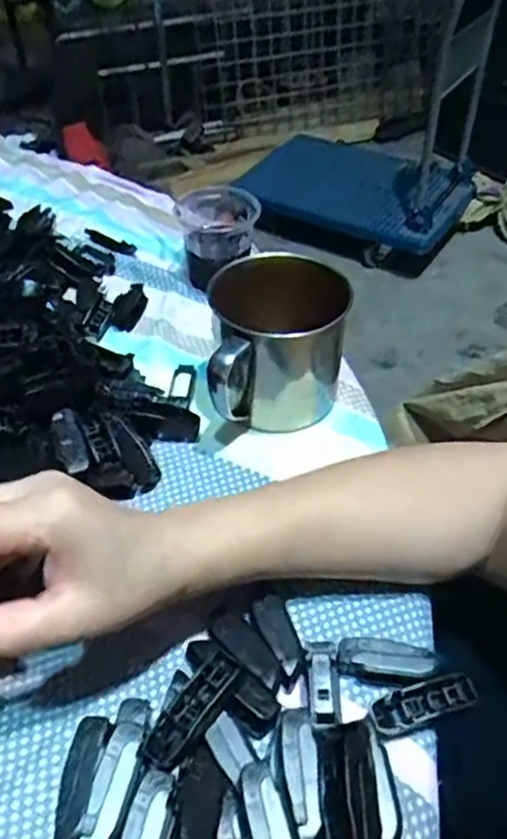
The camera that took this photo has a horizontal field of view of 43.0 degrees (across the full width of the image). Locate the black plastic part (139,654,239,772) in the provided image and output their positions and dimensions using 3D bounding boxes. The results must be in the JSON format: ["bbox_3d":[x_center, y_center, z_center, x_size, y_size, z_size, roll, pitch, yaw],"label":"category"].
[{"bbox_3d":[-0.029,0.134,0.298,0.017,0.009,0.057,26,53,22],"label":"black plastic part"}]

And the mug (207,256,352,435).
[{"bbox_3d":[0.019,-0.048,0.441,0.085,0.091,0.108,6,48,6],"label":"mug"}]

